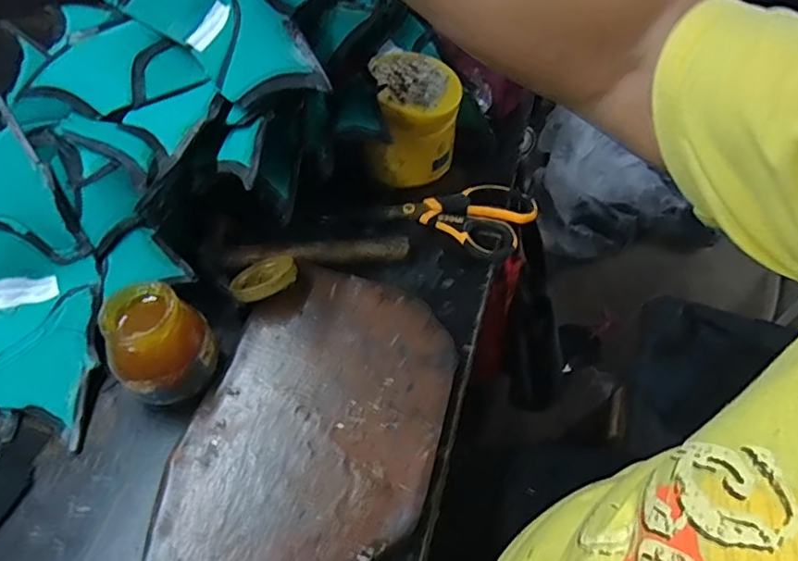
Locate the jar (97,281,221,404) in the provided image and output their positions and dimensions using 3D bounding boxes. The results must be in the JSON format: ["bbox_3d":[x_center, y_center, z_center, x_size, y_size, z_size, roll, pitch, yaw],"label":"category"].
[{"bbox_3d":[-0.174,0.048,0.408,0.066,0.088,0.063,0,53,0],"label":"jar"}]

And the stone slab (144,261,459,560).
[{"bbox_3d":[-0.059,0.109,0.403,0.170,0.021,0.265,13,54,10],"label":"stone slab"}]

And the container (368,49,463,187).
[{"bbox_3d":[0.016,-0.153,0.550,0.084,0.105,0.089,5,53,3],"label":"container"}]

